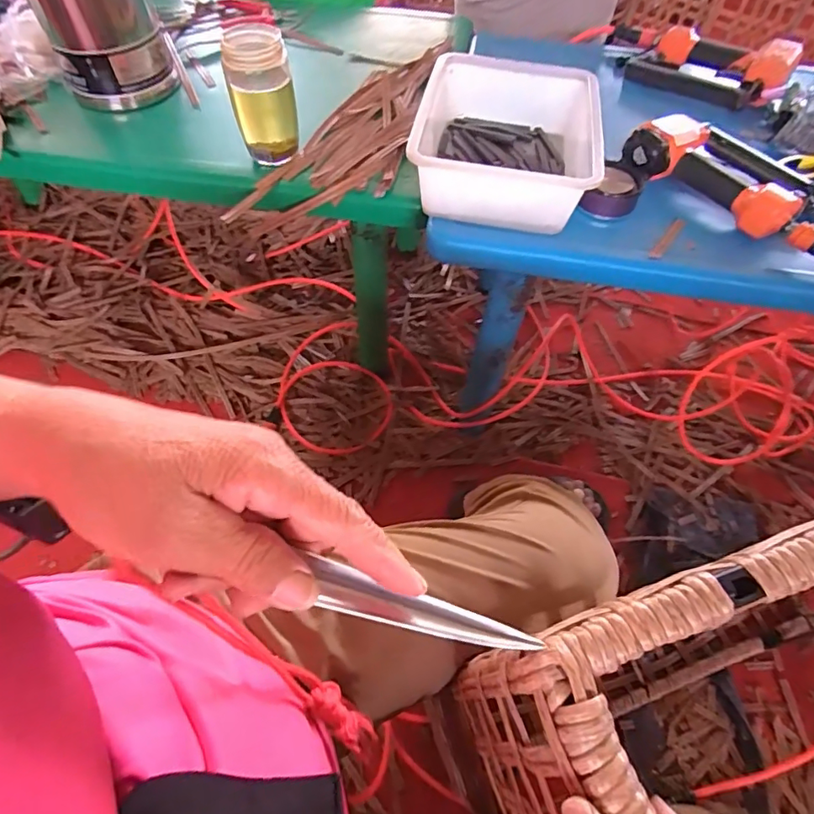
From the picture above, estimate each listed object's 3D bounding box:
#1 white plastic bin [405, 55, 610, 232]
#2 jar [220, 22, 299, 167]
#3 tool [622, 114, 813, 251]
[{"bbox_3d":[0.124,-0.329,0.645,0.214,0.092,0.275,8,56,4],"label":"white plastic bin"},{"bbox_3d":[-0.181,-0.387,0.641,0.076,0.130,0.075,-12,57,-9],"label":"jar"},{"bbox_3d":[0.418,-0.280,0.625,0.280,0.051,0.169,37,62,21],"label":"tool"}]

